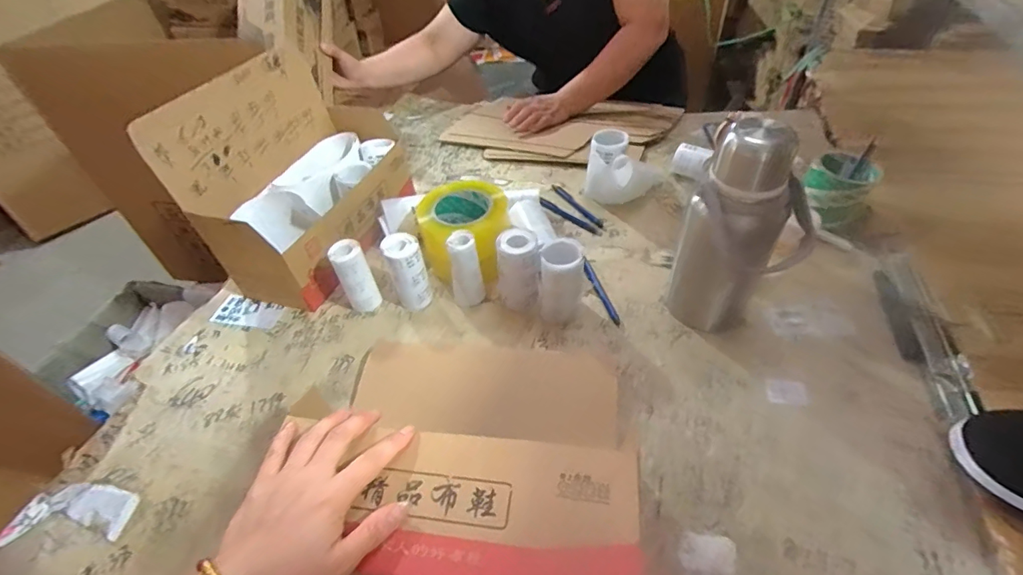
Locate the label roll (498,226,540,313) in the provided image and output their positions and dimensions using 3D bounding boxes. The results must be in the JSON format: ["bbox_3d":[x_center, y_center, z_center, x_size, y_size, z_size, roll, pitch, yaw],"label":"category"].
[{"bbox_3d":[0.009,-0.019,0.600,0.051,0.096,0.050,-8,45,-2],"label":"label roll"}]

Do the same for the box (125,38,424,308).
[{"bbox_3d":[-0.292,-0.175,0.687,0.171,0.254,0.337,10,47,16],"label":"box"}]

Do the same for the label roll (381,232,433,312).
[{"bbox_3d":[-0.134,-0.018,0.621,0.044,0.097,0.050,-22,47,-15],"label":"label roll"}]

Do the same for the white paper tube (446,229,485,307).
[{"bbox_3d":[-0.059,-0.021,0.609,0.038,0.096,0.041,-11,45,-4],"label":"white paper tube"}]

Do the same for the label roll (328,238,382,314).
[{"bbox_3d":[-0.206,-0.013,0.628,0.039,0.098,0.046,-26,48,-19],"label":"label roll"}]

